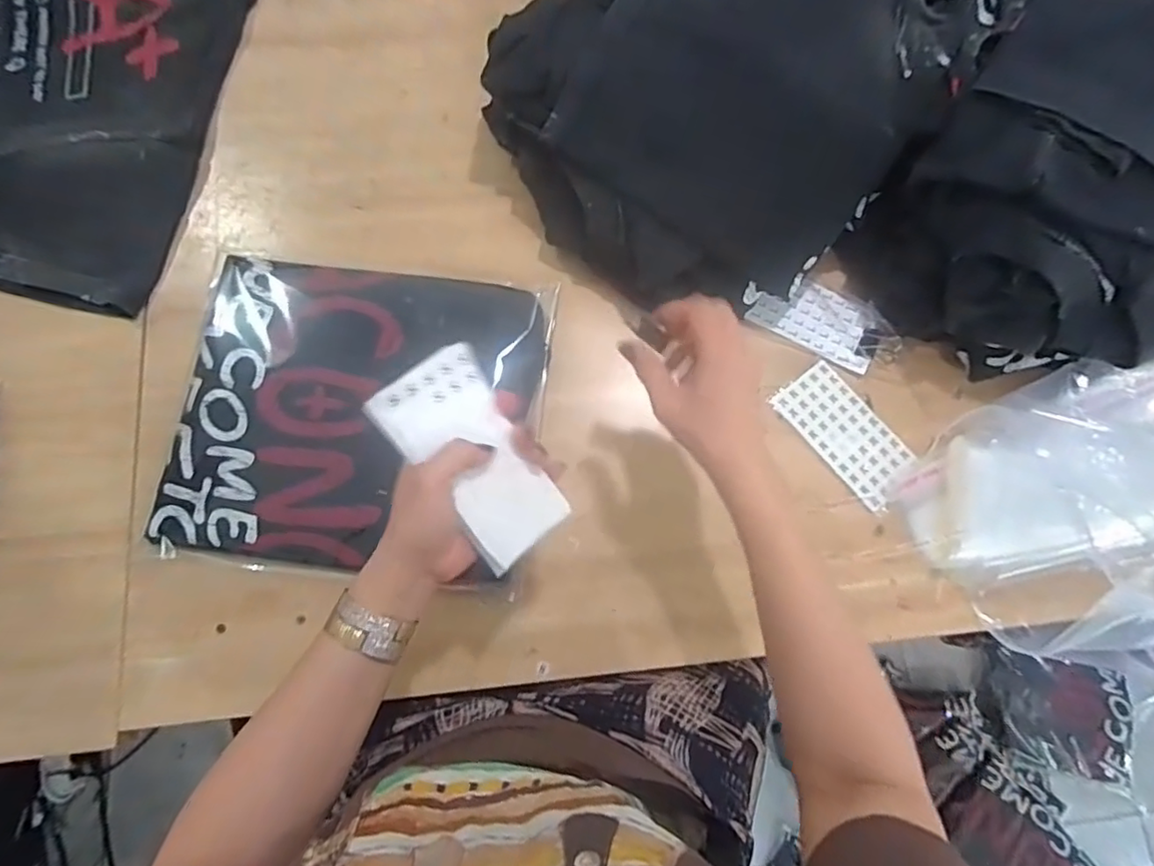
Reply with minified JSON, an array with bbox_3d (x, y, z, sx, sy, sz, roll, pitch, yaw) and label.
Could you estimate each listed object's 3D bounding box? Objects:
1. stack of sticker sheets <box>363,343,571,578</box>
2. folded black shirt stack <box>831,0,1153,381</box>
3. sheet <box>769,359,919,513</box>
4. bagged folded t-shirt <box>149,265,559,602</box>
[{"bbox_3d":[-0.066,0.017,0.409,0.075,0.004,0.139,-39,103,-25],"label":"stack of sticker sheets"},{"bbox_3d":[0.441,-0.222,0.535,0.327,0.214,0.311,23,76,4],"label":"folded black shirt stack"},{"bbox_3d":[0.254,-0.001,0.581,0.070,0.006,0.133,-39,78,-9],"label":"sheet"},{"bbox_3d":[-0.192,-0.020,0.561,0.314,0.032,0.288,6,76,0],"label":"bagged folded t-shirt"}]

